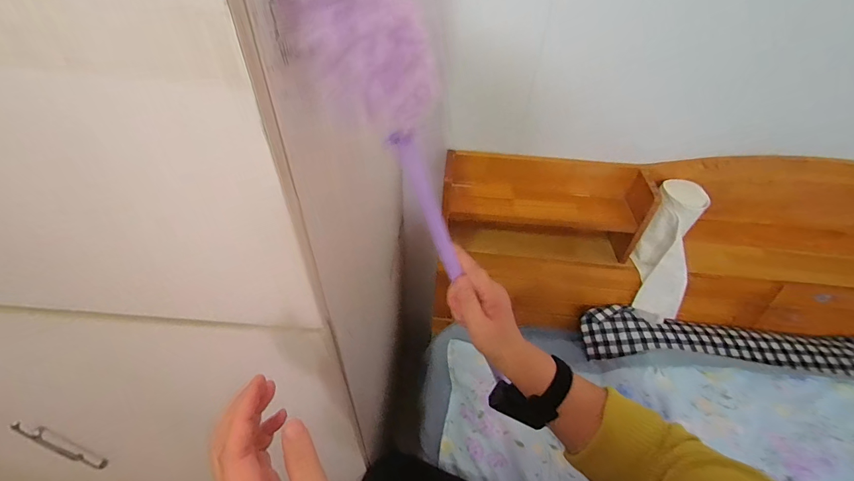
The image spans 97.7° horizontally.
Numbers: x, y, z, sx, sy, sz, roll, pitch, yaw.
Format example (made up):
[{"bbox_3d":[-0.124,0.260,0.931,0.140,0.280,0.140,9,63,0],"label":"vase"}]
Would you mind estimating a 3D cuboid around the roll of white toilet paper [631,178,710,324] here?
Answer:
[{"bbox_3d":[0.521,0.032,0.808,0.153,0.275,0.119,33,52,27],"label":"roll of white toilet paper"}]

